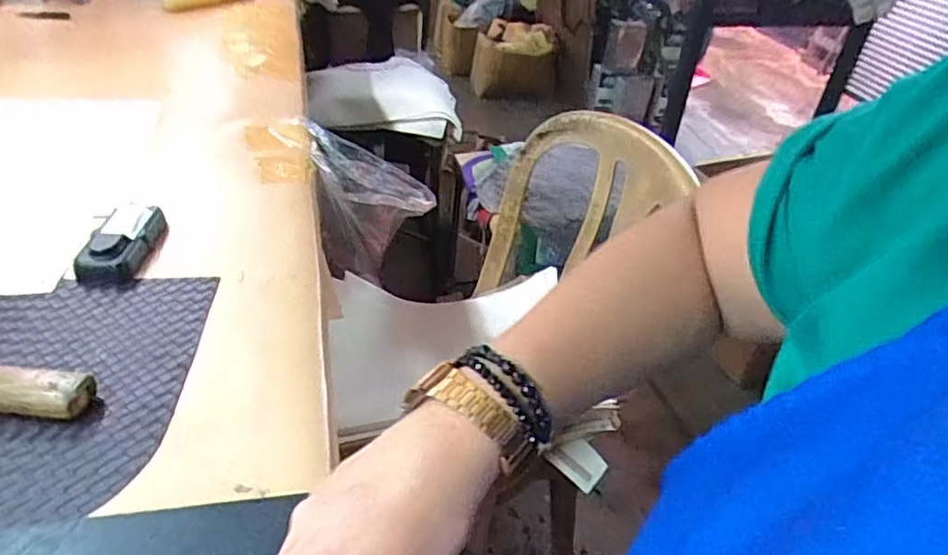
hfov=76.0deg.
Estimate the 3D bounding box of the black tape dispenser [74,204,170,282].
[{"bbox_3d":[-0.332,-0.036,0.574,0.048,0.029,0.097,1,38,-4],"label":"black tape dispenser"}]

